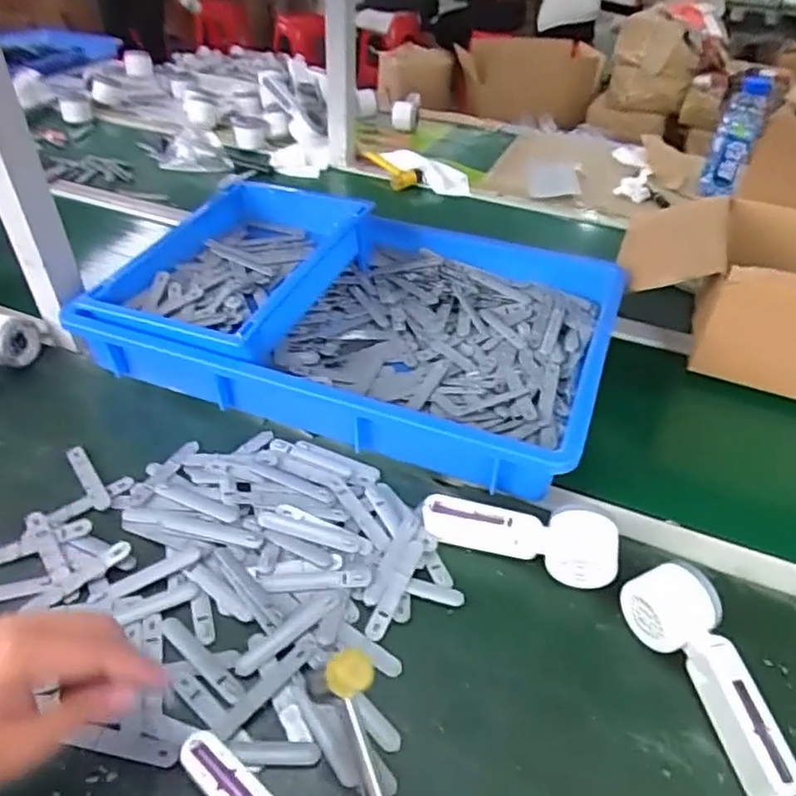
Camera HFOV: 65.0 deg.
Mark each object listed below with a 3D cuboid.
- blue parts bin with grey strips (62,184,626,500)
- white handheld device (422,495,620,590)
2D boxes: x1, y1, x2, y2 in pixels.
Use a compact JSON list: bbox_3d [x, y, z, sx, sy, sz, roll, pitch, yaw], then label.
[{"bbox_3d":[-0.041,-0.108,0.765,0.559,0.103,0.391,16,43,15],"label":"blue parts bin with grey strips"},{"bbox_3d":[0.109,0.121,0.569,0.177,0.056,0.048,15,42,14],"label":"white handheld device"}]

